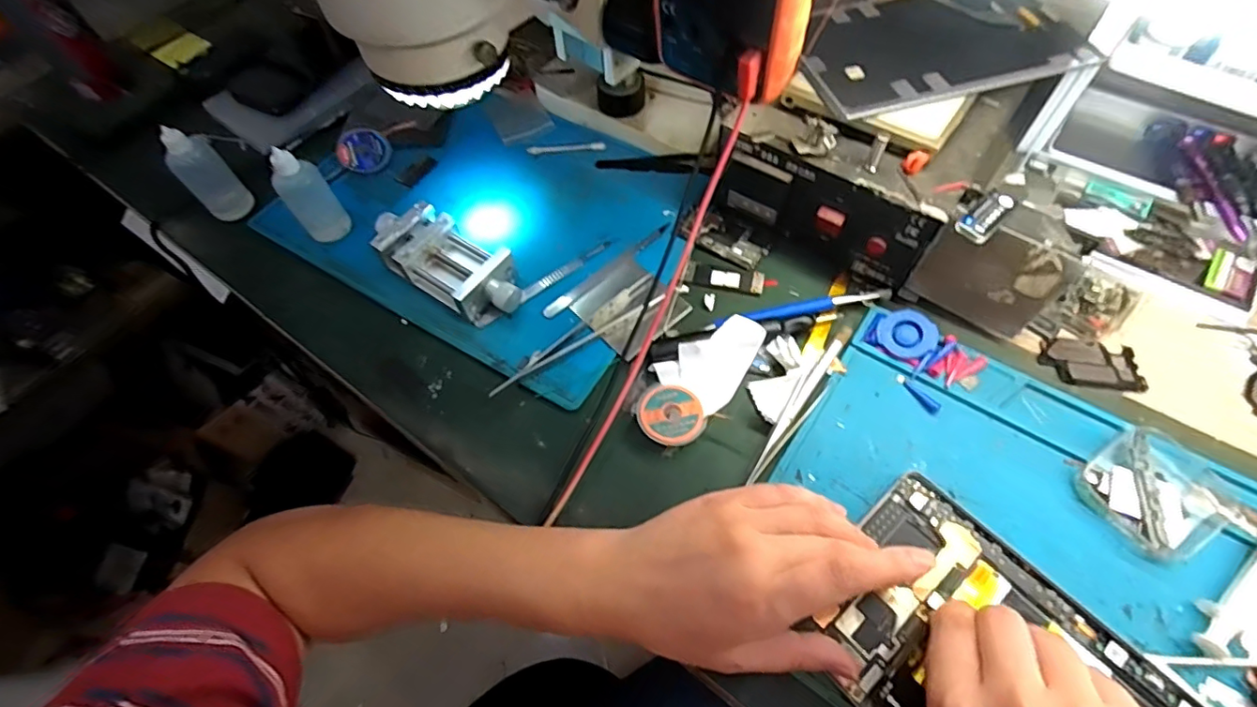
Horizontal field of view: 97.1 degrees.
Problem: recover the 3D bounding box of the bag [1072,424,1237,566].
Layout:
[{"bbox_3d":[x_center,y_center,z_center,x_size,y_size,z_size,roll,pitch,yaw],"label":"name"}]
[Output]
[{"bbox_3d":[0.313,0.081,0.329,0.072,0.016,0.065,-37,63,-17],"label":"bag"}]

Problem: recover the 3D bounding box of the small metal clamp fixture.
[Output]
[{"bbox_3d":[-0.142,-0.070,0.438,0.134,0.035,0.059,29,65,20],"label":"small metal clamp fixture"}]

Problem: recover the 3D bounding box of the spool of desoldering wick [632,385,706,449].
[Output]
[{"bbox_3d":[0.029,0.043,0.373,0.042,0.011,0.044,-2,59,3],"label":"spool of desoldering wick"}]

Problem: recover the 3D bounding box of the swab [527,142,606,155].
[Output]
[{"bbox_3d":[-0.057,-0.190,0.518,0.072,0.009,0.010,-1,59,3],"label":"swab"}]

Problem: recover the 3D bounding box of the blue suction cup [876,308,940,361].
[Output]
[{"bbox_3d":[0.197,-0.014,0.390,0.037,0.006,0.037,-6,70,16],"label":"blue suction cup"}]

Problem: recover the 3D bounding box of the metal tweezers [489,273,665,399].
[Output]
[{"bbox_3d":[-0.035,-0.013,0.406,0.149,0.008,0.026,-37,63,-17],"label":"metal tweezers"}]

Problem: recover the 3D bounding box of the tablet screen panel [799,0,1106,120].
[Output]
[{"bbox_3d":[0.225,-0.227,0.405,0.200,0.007,0.117,-14,61,-5],"label":"tablet screen panel"}]

